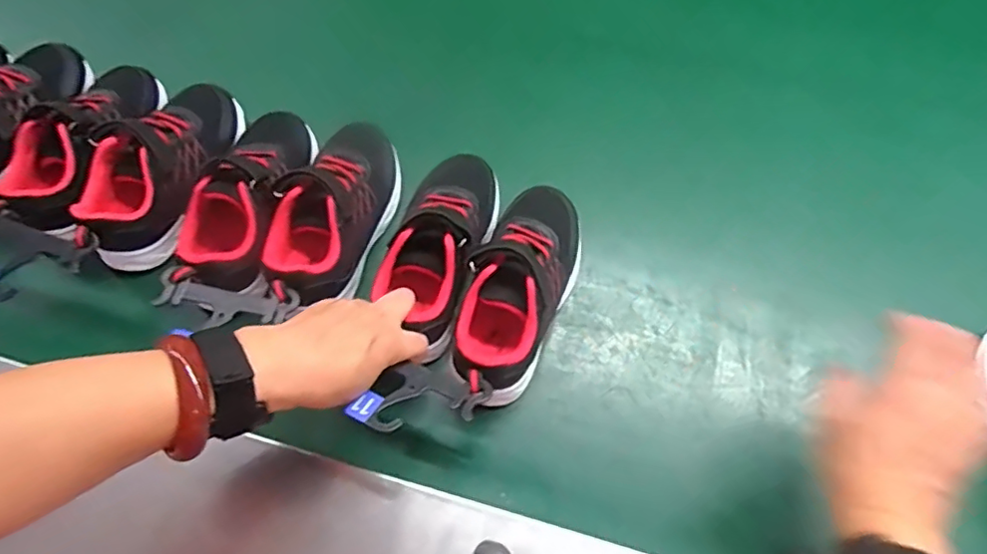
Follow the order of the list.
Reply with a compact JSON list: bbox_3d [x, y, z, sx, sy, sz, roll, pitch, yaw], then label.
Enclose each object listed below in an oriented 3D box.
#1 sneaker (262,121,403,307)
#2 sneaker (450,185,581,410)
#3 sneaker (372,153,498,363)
[{"bbox_3d":[-0.136,-0.062,0.505,0.068,0.075,0.189,18,63,4],"label":"sneaker"},{"bbox_3d":[0.023,0.005,0.479,0.071,0.083,0.187,23,63,6],"label":"sneaker"},{"bbox_3d":[-0.047,-0.033,0.496,0.075,0.070,0.183,12,62,5],"label":"sneaker"}]

